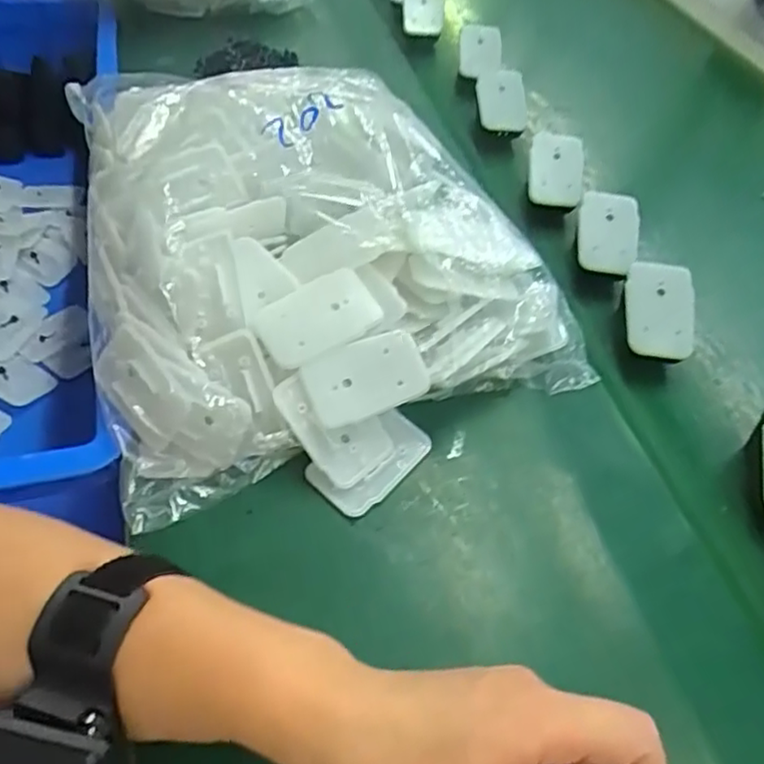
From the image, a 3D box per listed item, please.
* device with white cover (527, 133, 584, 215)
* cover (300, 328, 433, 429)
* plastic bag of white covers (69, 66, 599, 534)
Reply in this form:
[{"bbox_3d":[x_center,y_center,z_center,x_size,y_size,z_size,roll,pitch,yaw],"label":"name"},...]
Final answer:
[{"bbox_3d":[0.142,-0.172,0.525,0.048,0.014,0.064,13,79,-11],"label":"device with white cover"},{"bbox_3d":[-0.009,-0.002,0.362,0.066,0.004,0.041,-20,85,-10],"label":"cover"},{"bbox_3d":[-0.049,-0.096,0.426,0.284,0.098,0.308,-15,55,-17],"label":"plastic bag of white covers"}]

